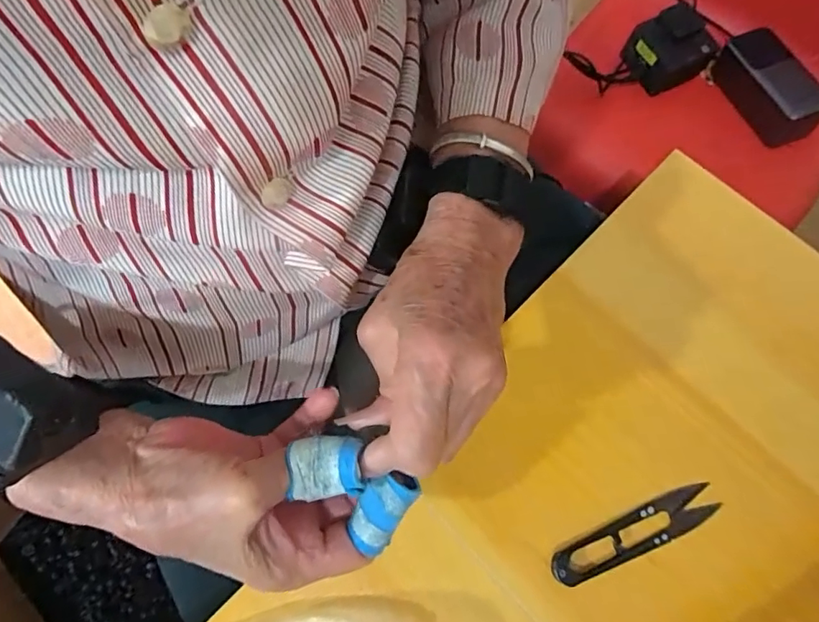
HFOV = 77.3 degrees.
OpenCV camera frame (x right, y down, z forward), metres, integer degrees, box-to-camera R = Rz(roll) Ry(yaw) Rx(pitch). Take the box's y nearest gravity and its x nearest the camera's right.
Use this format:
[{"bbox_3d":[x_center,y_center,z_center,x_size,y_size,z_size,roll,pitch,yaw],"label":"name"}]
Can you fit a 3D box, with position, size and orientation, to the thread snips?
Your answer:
[{"bbox_3d":[0.128,0.127,0.291,0.101,0.006,0.021,-24,74,-6],"label":"thread snips"}]

